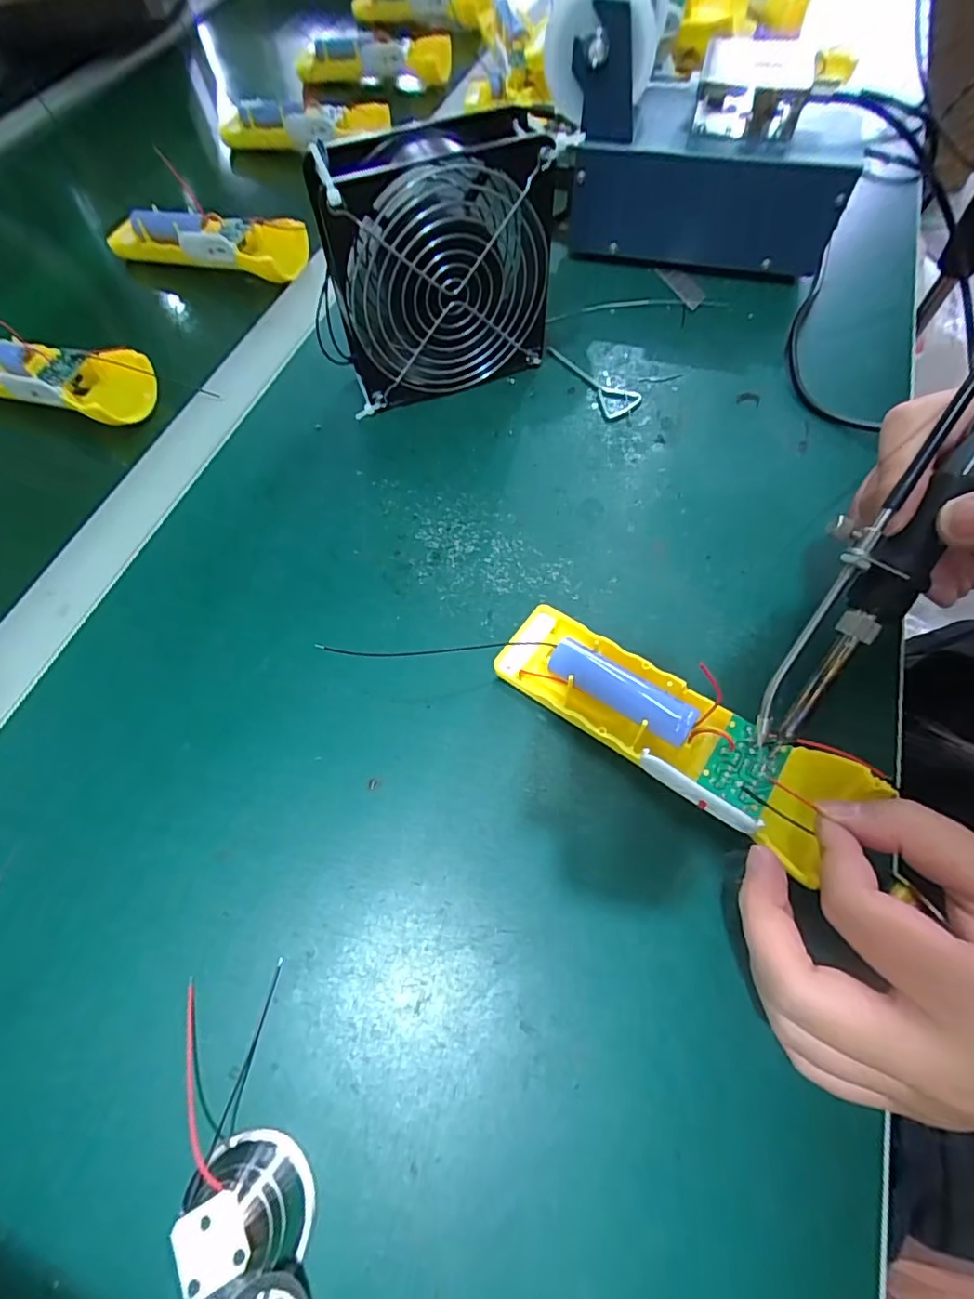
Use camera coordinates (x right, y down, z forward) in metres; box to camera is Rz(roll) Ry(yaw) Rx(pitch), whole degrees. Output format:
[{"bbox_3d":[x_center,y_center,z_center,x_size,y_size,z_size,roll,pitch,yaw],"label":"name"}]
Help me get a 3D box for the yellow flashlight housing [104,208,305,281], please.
[{"bbox_3d":[-0.216,-0.319,0.423,0.157,0.031,0.046,17,65,9],"label":"yellow flashlight housing"}]

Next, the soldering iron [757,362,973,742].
[{"bbox_3d":[0.152,-0.056,0.188,0.030,0.018,0.197,31,103,15],"label":"soldering iron"}]

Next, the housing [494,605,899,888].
[{"bbox_3d":[0.076,0.031,0.238,0.156,0.032,0.054,31,68,21],"label":"housing"}]

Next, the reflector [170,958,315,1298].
[{"bbox_3d":[-0.088,0.161,0.184,0.037,0.026,0.085,-17,64,-8],"label":"reflector"}]

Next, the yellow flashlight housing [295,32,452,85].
[{"bbox_3d":[-0.117,-0.615,0.570,0.158,0.035,0.047,-5,63,-2],"label":"yellow flashlight housing"}]

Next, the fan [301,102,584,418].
[{"bbox_3d":[-0.026,-0.215,0.312,0.129,0.123,0.045,-20,65,-9],"label":"fan"}]

